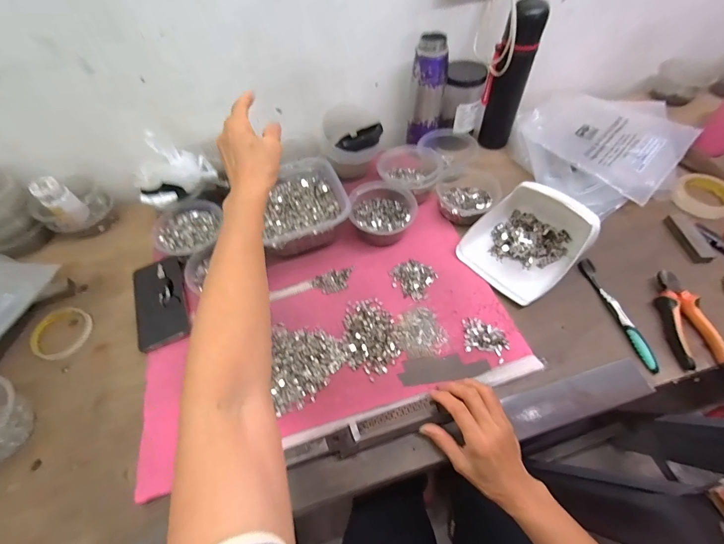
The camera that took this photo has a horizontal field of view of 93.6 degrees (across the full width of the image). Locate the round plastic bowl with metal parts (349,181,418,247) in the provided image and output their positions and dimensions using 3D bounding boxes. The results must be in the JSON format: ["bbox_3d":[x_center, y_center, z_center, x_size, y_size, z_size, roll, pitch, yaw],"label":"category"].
[{"bbox_3d":[0.035,-0.100,0.588,0.109,0.065,0.104,-1,56,2],"label":"round plastic bowl with metal parts"}]

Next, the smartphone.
[{"bbox_3d":[-0.320,0.044,0.539,0.070,0.013,0.152,-11,63,-26],"label":"smartphone"}]

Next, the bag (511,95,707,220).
[{"bbox_3d":[0.490,-0.263,0.691,0.330,0.052,0.298,-19,57,-10],"label":"bag"}]

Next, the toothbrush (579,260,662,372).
[{"bbox_3d":[0.378,0.055,0.503,0.016,0.014,0.182,-10,56,-4],"label":"toothbrush"}]

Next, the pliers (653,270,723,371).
[{"bbox_3d":[0.467,0.066,0.486,0.062,0.026,0.146,7,57,8],"label":"pliers"}]

